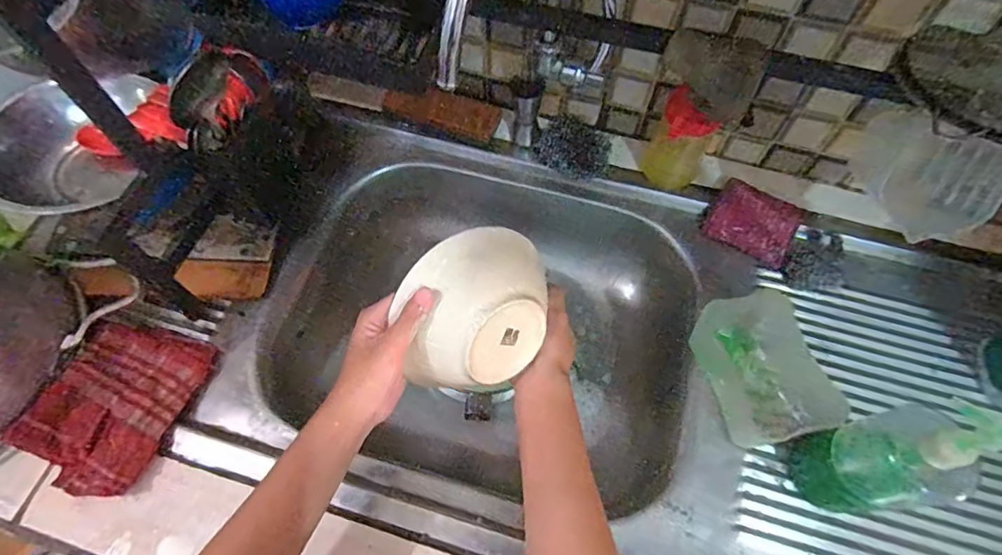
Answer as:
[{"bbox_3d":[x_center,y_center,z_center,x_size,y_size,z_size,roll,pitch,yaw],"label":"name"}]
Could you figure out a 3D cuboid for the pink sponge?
[{"bbox_3d":[0.294,-0.063,0.605,0.094,0.033,0.074,29,68,11],"label":"pink sponge"}]

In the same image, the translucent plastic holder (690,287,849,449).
[{"bbox_3d":[0.252,0.087,0.510,0.087,0.071,0.139,-12,64,-6],"label":"translucent plastic holder"}]

